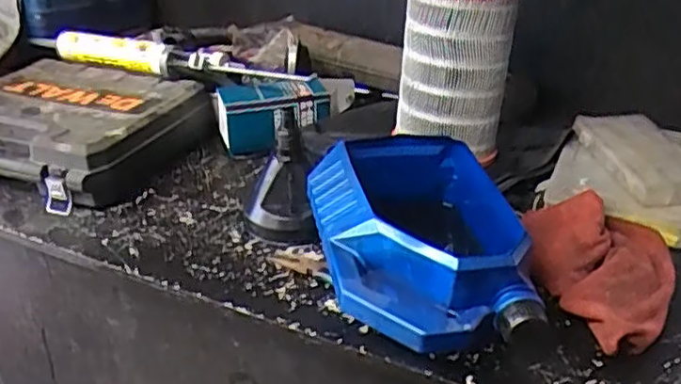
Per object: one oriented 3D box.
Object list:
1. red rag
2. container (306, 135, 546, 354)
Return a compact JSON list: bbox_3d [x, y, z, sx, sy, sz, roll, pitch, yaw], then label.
[{"bbox_3d":[0.297,0.083,0.783,0.154,0.037,0.251,3,29,5],"label":"red rag"},{"bbox_3d":[0.086,0.053,0.770,0.237,0.105,0.309,0,29,1],"label":"container"}]

